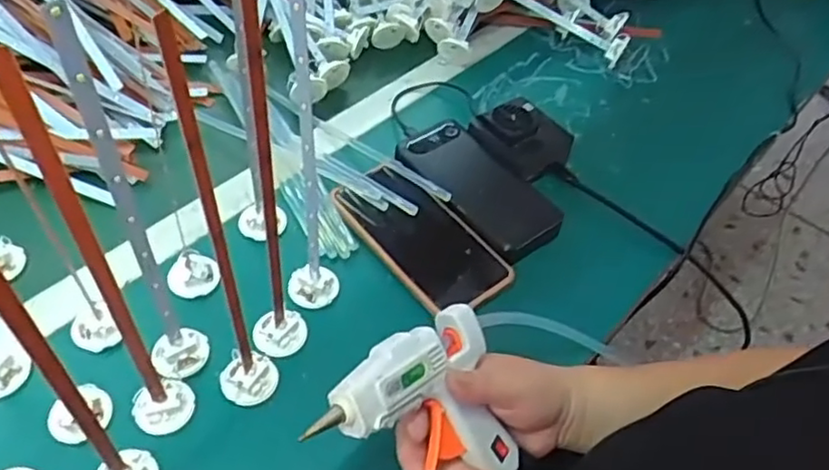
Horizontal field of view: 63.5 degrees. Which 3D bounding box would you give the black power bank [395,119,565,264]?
[{"bbox_3d":[0.055,-0.047,0.601,0.073,0.018,0.168,-31,59,-28],"label":"black power bank"}]

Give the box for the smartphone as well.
[{"bbox_3d":[0.004,0.001,0.566,0.071,0.014,0.160,-34,61,-30],"label":"smartphone"}]

